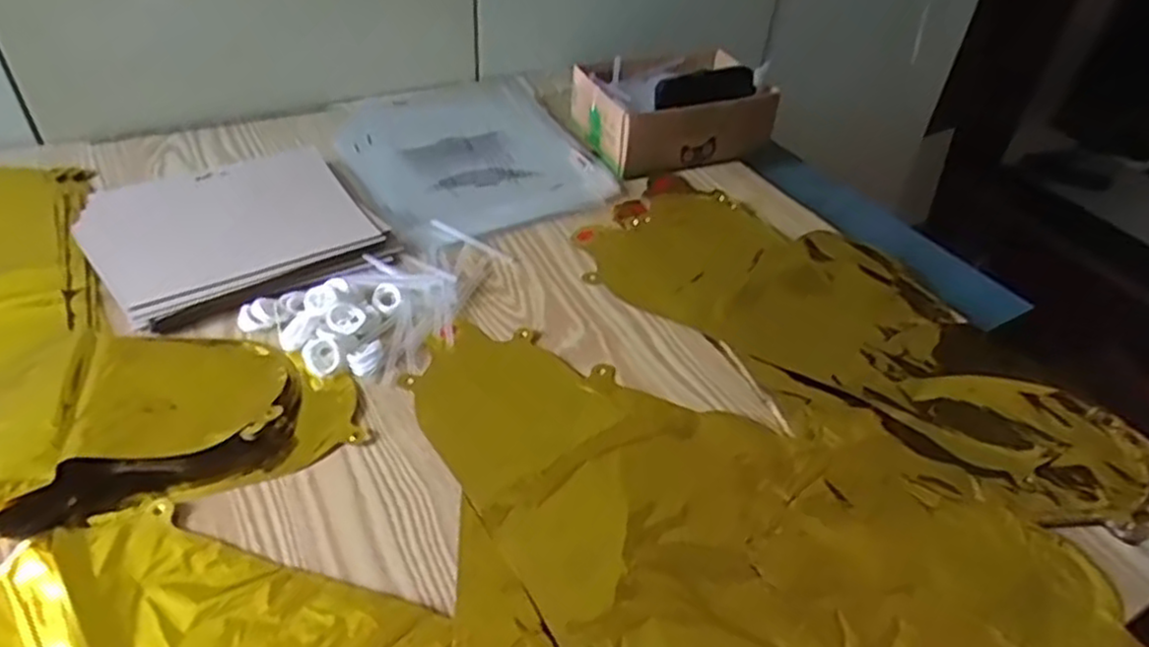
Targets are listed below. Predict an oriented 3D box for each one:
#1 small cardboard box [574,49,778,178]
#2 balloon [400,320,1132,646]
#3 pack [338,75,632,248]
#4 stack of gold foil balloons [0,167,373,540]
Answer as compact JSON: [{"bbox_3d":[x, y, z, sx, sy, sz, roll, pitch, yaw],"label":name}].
[{"bbox_3d":[0.102,-0.235,0.782,0.187,0.080,0.134,-16,46,-23],"label":"small cardboard box"},{"bbox_3d":[0.097,0.132,0.430,0.377,0.021,0.402,-8,43,-15],"label":"balloon"},{"bbox_3d":[-0.107,-0.191,0.761,0.257,0.028,0.290,-19,47,-26],"label":"pack"},{"bbox_3d":[-0.382,0.002,0.508,0.440,0.033,0.233,31,47,26],"label":"stack of gold foil balloons"}]

